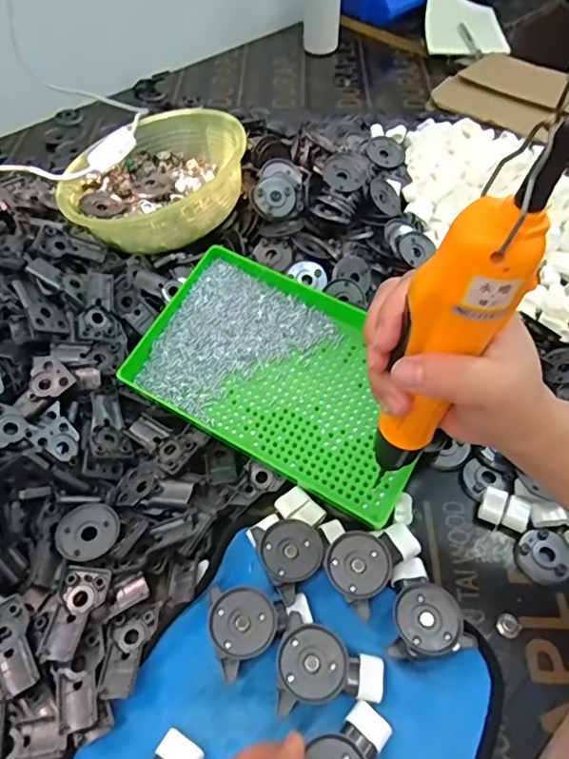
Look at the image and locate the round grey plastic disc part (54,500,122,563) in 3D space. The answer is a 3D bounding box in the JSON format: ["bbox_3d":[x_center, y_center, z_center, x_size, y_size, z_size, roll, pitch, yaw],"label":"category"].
[{"bbox_3d":[-0.140,0.110,0.391,0.042,0.011,0.043,0,53,0],"label":"round grey plastic disc part"}]

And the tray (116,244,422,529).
[{"bbox_3d":[0.001,-0.006,0.448,0.243,0.021,0.148,28,76,14],"label":"tray"}]

